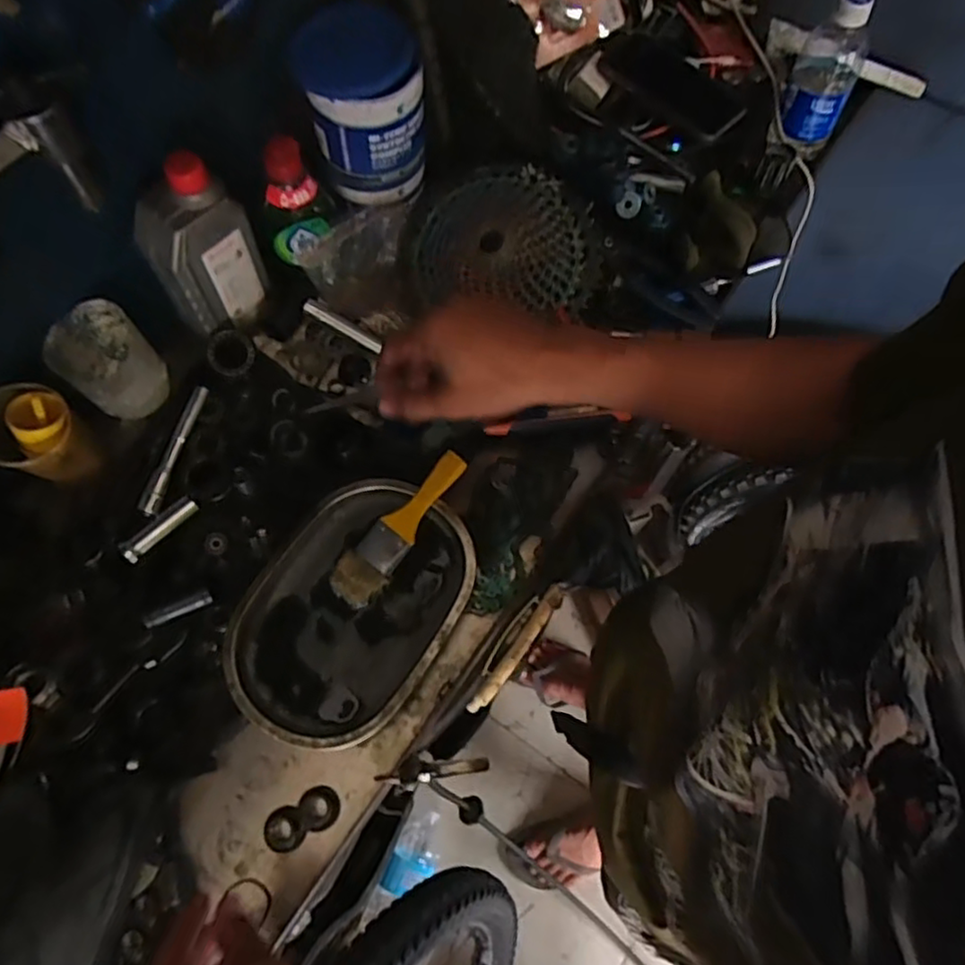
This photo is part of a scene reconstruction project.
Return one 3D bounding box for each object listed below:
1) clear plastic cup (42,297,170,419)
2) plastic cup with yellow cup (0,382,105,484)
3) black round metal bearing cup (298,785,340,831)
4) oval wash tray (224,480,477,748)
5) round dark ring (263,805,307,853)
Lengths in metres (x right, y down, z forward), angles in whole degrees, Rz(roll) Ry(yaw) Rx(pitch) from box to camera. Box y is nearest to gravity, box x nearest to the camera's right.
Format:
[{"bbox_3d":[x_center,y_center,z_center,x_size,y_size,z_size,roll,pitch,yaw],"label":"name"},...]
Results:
[{"bbox_3d":[-0.324,-0.102,0.582,0.061,0.087,0.071,39,73,13],"label":"clear plastic cup"},{"bbox_3d":[-0.357,-0.035,0.540,0.065,0.090,0.066,0,68,-1],"label":"plastic cup with yellow cup"},{"bbox_3d":[-0.123,0.246,0.507,0.028,0.007,0.031,-29,72,-12],"label":"black round metal bearing cup"},{"bbox_3d":[-0.105,0.100,0.544,0.148,0.027,0.214,33,71,11],"label":"oval wash tray"},{"bbox_3d":[-0.150,0.261,0.501,0.030,0.009,0.031,0,68,-1],"label":"round dark ring"}]

